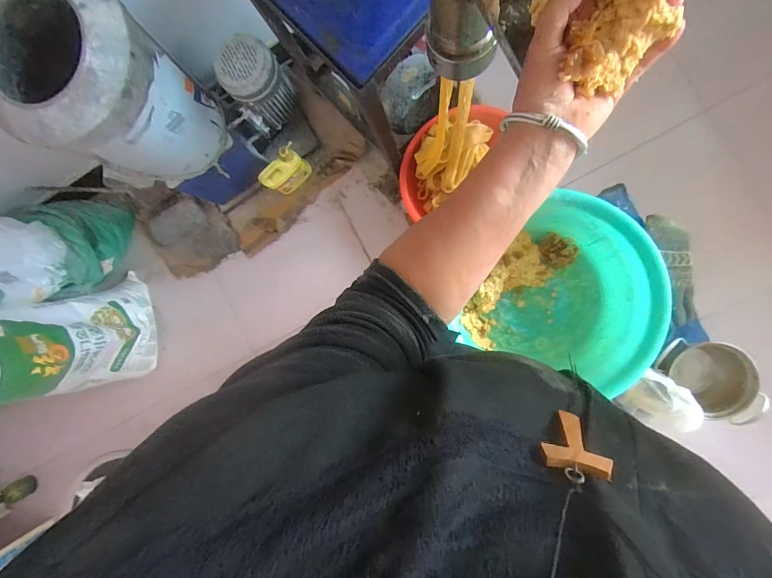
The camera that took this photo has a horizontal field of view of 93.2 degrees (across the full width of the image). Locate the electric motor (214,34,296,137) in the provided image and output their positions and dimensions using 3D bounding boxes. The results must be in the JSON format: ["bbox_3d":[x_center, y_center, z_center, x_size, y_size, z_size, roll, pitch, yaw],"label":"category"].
[{"bbox_3d":[-0.387,-0.612,1.114,0.185,0.243,0.159,-44,86,7],"label":"electric motor"}]

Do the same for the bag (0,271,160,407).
[{"bbox_3d":[-1.002,0.154,1.116,0.184,0.713,0.376,-10,91,8],"label":"bag"}]

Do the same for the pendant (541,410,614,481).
[{"bbox_3d":[0.096,0.078,0.188,0.031,0.037,0.004,7,115,15],"label":"pendant"}]

